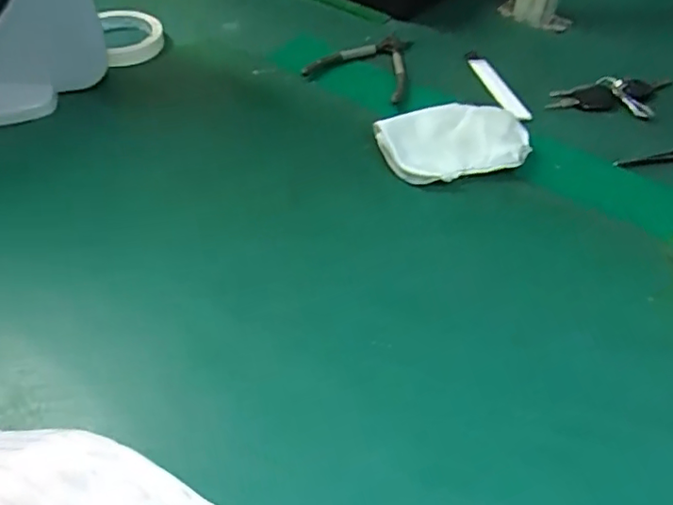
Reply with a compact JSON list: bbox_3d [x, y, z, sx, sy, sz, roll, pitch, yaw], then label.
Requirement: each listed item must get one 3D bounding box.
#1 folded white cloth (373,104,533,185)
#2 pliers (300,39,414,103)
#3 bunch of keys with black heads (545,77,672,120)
[{"bbox_3d":[0.108,-0.098,0.524,0.127,0.029,0.079,-12,48,-14],"label":"folded white cloth"},{"bbox_3d":[0.023,-0.200,0.629,0.104,0.022,0.134,9,47,5],"label":"pliers"},{"bbox_3d":[0.301,-0.165,0.605,0.153,0.020,0.063,-6,47,-10],"label":"bunch of keys with black heads"}]

